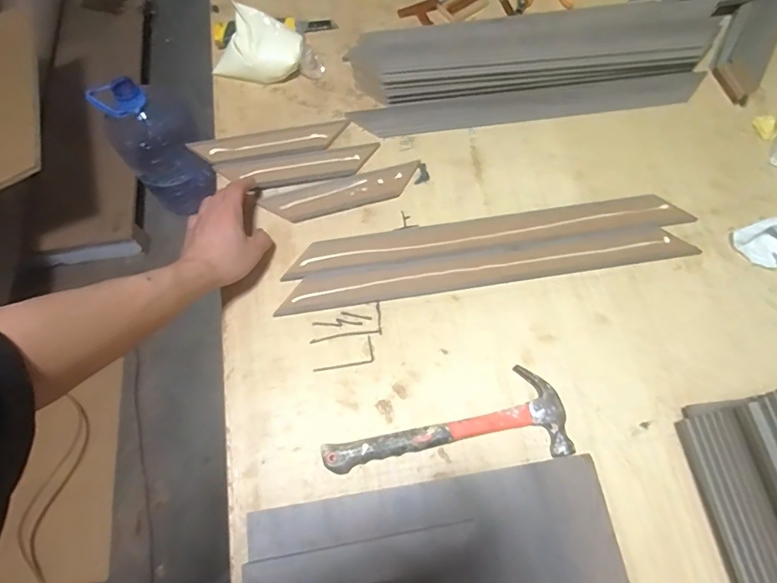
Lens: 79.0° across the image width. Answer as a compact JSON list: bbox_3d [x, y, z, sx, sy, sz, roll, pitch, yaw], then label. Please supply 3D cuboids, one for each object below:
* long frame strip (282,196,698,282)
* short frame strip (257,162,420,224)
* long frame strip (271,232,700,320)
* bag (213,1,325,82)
[{"bbox_3d":[0.128,-0.075,0.606,0.500,0.012,0.049,-8,68,-4],"label":"long frame strip"},{"bbox_3d":[-0.063,-0.131,0.635,0.209,0.010,0.054,-13,70,-4],"label":"short frame strip"},{"bbox_3d":[0.124,-0.023,0.590,0.503,0.016,0.042,-8,68,-4],"label":"long frame strip"},{"bbox_3d":[-0.184,-0.363,0.701,0.160,0.065,0.088,-9,69,-3],"label":"bag"}]

